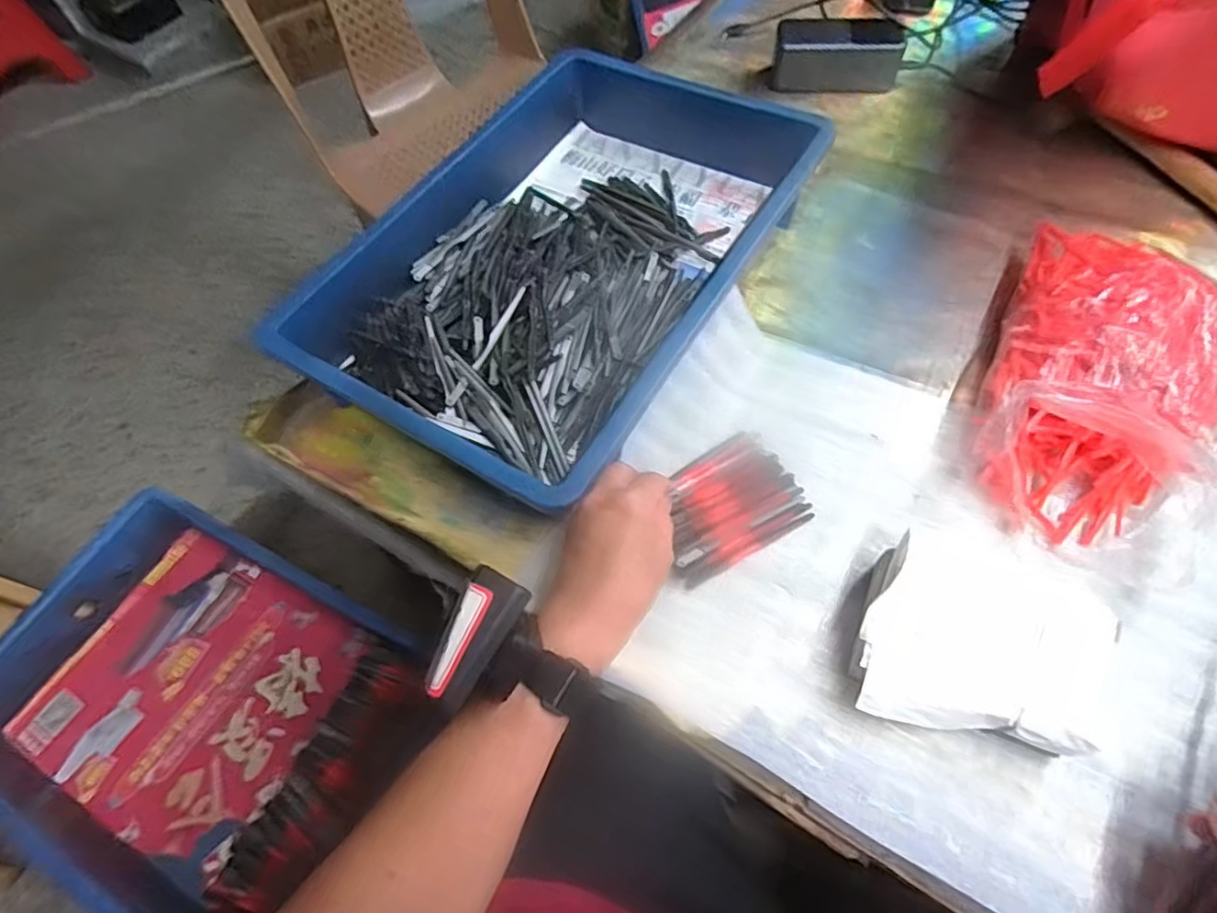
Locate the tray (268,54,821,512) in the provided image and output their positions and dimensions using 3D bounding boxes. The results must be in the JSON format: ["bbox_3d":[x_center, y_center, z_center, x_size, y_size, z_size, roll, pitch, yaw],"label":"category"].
[{"bbox_3d":[-0.023,-0.179,0.535,0.277,0.069,0.434,28,67,17],"label":"tray"}]

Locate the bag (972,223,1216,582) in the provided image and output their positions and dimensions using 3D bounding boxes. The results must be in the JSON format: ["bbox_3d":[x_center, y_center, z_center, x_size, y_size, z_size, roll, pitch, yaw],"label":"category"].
[{"bbox_3d":[0.358,-0.055,0.440,0.152,0.074,0.258,24,66,16],"label":"bag"}]

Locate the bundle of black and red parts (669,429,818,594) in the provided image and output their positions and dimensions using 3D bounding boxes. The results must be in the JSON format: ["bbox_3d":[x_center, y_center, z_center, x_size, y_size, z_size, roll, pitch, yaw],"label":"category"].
[{"bbox_3d":[0.081,0.031,0.444,0.104,0.021,0.084,-28,63,-11],"label":"bundle of black and red parts"}]

